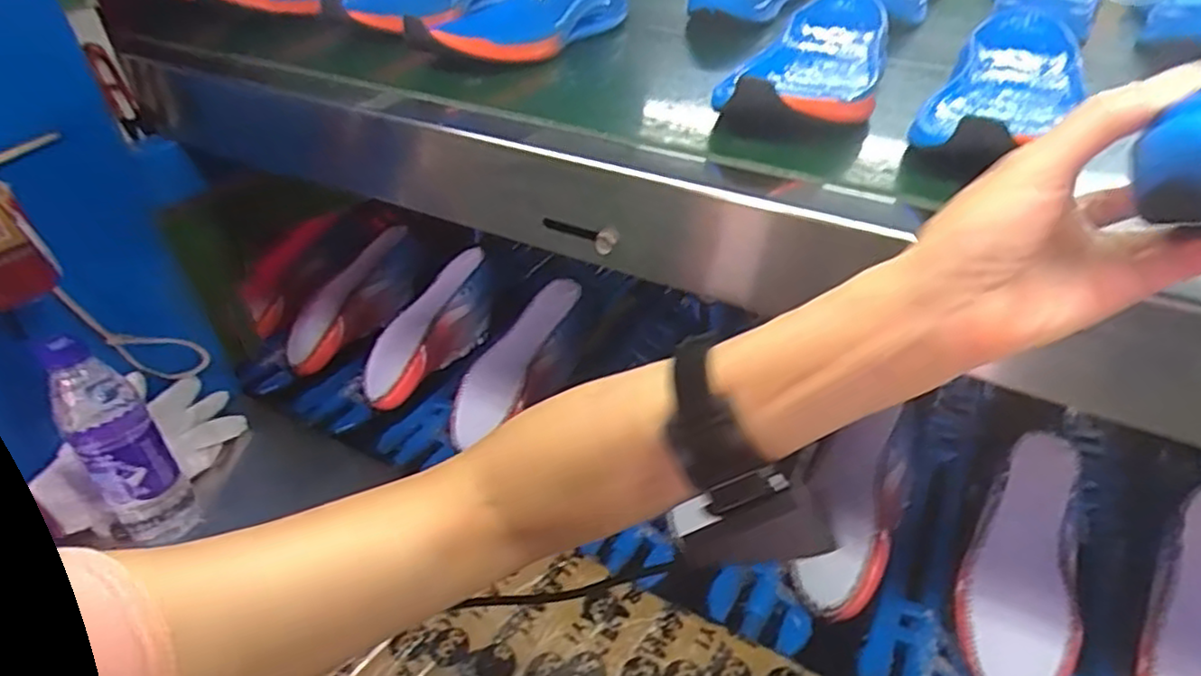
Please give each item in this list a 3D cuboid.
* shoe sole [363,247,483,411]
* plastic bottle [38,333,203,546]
[{"bbox_3d":[-0.239,-0.023,0.903,0.088,0.036,0.251,16,62,17],"label":"shoe sole"},{"bbox_3d":[-0.436,0.096,0.619,0.066,0.211,0.056,-24,45,-29],"label":"plastic bottle"}]

